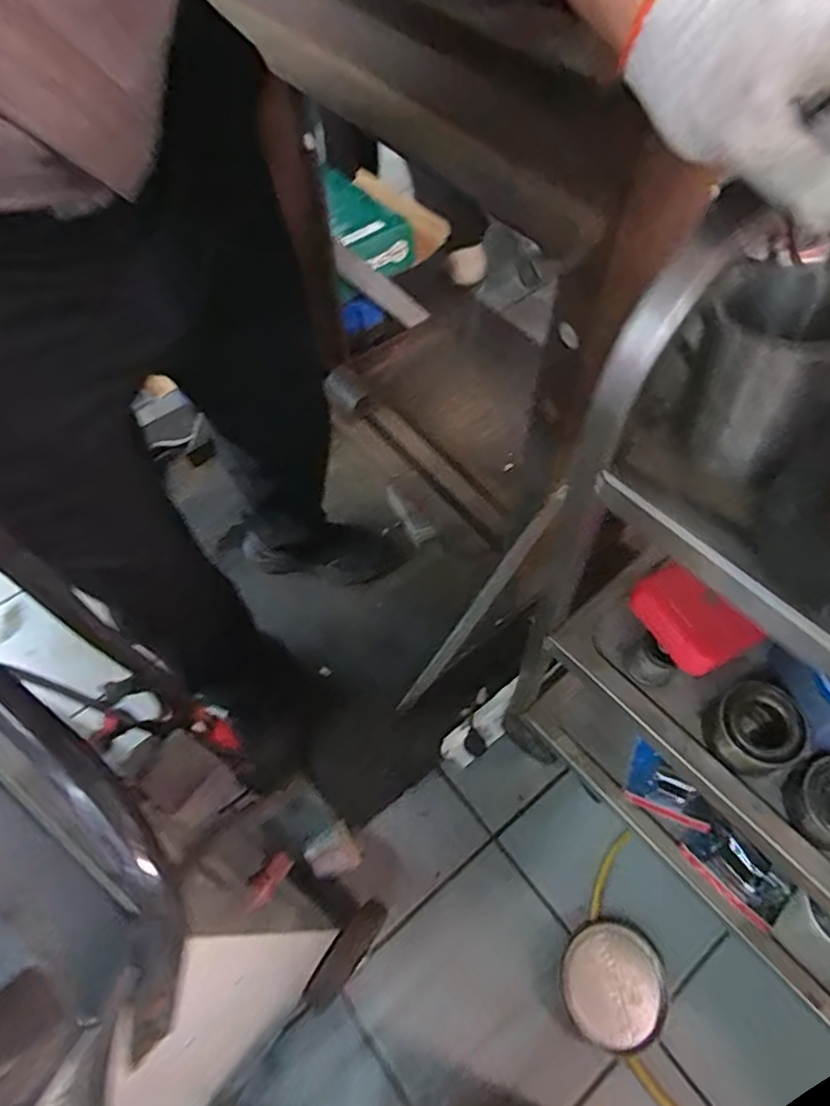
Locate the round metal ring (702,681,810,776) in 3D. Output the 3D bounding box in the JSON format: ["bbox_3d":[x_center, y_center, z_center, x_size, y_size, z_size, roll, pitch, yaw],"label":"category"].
[{"bbox_3d":[0.316,0.165,0.572,0.070,0.060,0.075,-1,59,1],"label":"round metal ring"}]

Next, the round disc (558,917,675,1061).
[{"bbox_3d":[0.282,0.610,0.866,0.147,0.016,0.145,-1,59,1],"label":"round disc"}]

